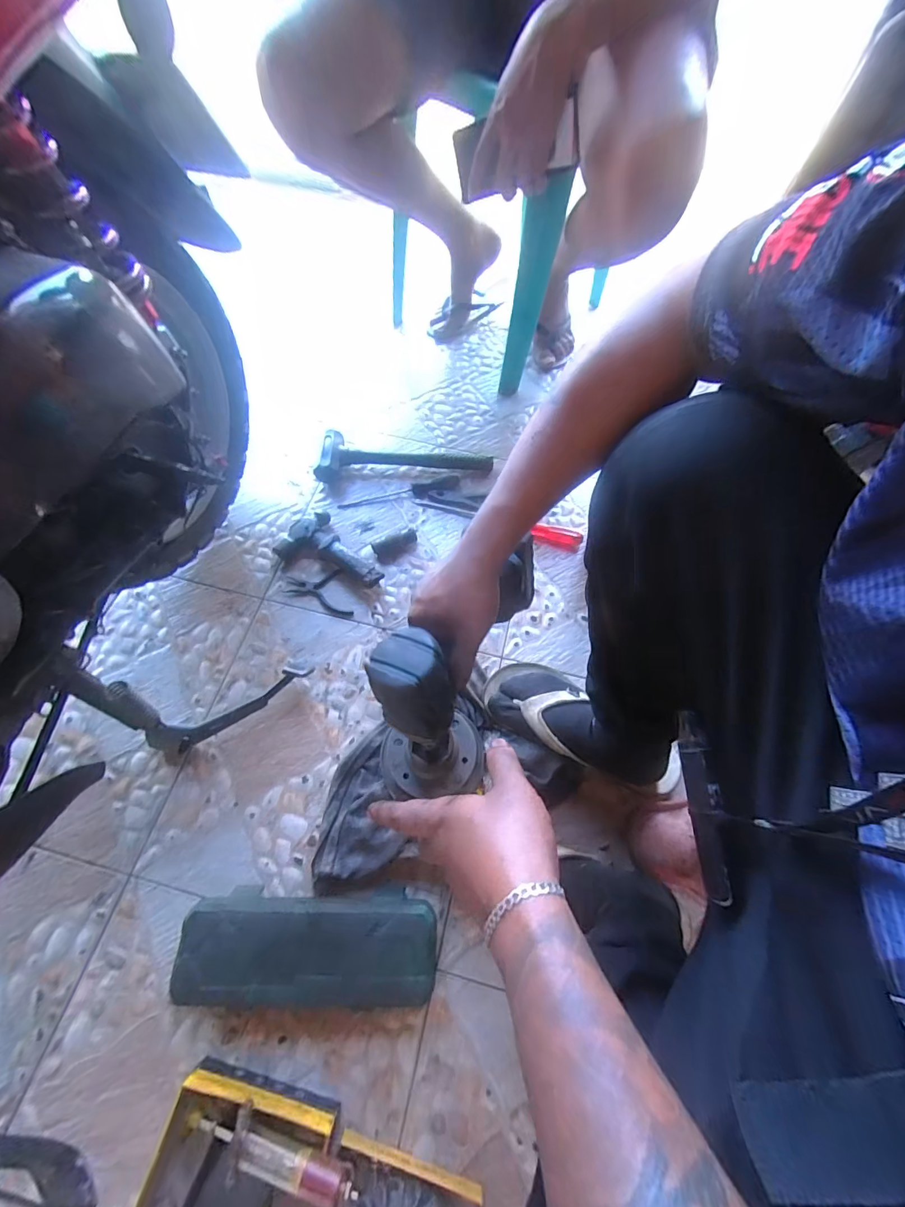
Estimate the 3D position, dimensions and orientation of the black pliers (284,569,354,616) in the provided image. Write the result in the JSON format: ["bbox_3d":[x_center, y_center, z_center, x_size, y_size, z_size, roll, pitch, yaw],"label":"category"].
[{"bbox_3d":[-0.223,-0.014,0.737,0.104,0.008,0.084,-7,66,-6],"label":"black pliers"}]

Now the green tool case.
[{"bbox_3d":[-0.161,0.396,0.513,0.276,0.062,0.103,1,65,-2],"label":"green tool case"}]

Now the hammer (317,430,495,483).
[{"bbox_3d":[-0.088,-0.281,0.843,0.337,0.042,0.095,-1,65,-4],"label":"hammer"}]

